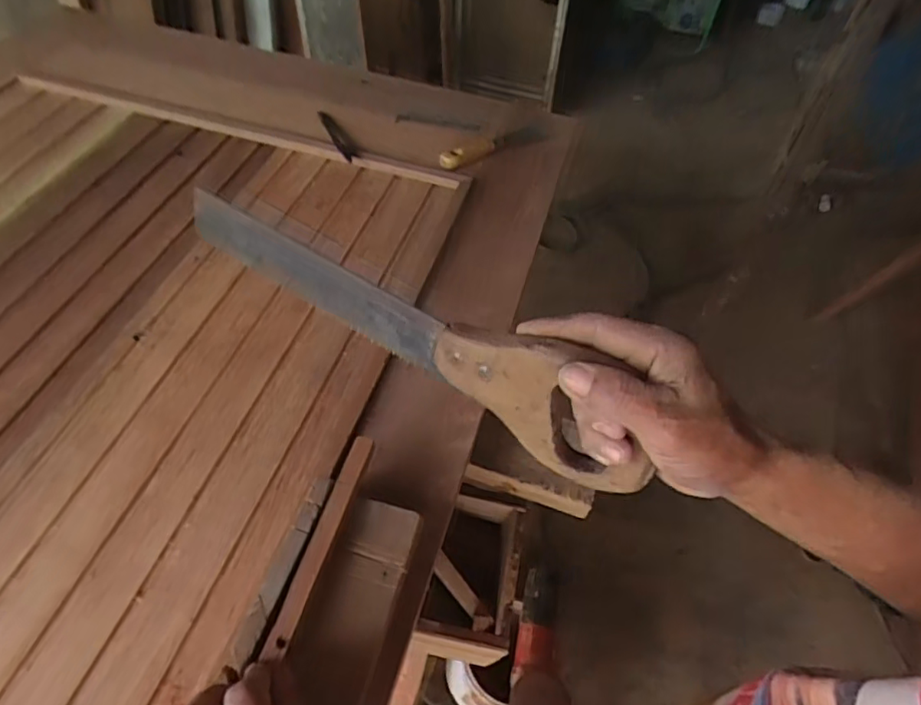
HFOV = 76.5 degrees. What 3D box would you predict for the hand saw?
[{"bbox_3d":[-0.032,-0.017,0.384,0.343,0.080,0.024,30,56,10],"label":"hand saw"}]

